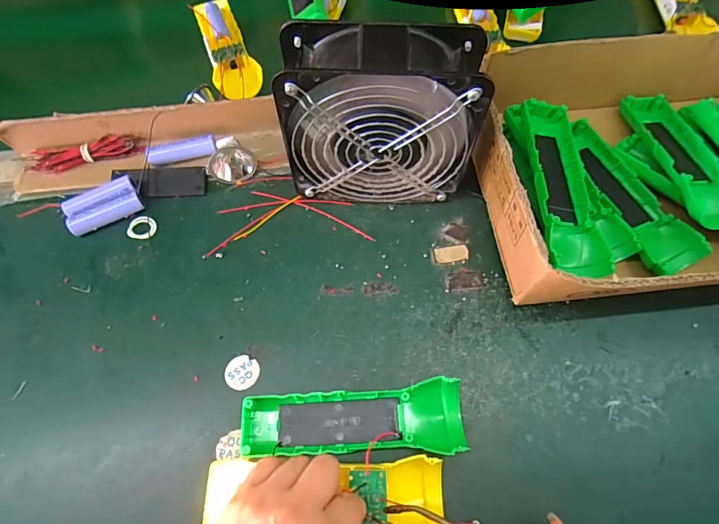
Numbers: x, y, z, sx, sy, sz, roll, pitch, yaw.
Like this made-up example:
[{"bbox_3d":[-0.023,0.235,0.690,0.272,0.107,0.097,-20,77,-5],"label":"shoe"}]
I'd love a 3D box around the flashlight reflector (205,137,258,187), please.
[{"bbox_3d":[-0.125,-0.096,0.407,0.038,0.031,0.045,36,72,16],"label":"flashlight reflector"}]

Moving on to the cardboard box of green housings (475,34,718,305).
[{"bbox_3d":[0.306,-0.091,0.364,0.386,0.089,0.227,-8,66,-1],"label":"cardboard box of green housings"}]

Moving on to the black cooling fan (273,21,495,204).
[{"bbox_3d":[0.018,-0.112,0.348,0.145,0.148,0.063,1,66,3],"label":"black cooling fan"}]

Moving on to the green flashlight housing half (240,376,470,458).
[{"bbox_3d":[-0.004,0.119,0.315,0.161,0.023,0.046,-4,67,2],"label":"green flashlight housing half"}]

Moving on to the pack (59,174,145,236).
[{"bbox_3d":[-0.241,-0.053,0.395,0.065,0.017,0.033,-29,68,-10],"label":"pack"}]

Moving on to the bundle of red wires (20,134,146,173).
[{"bbox_3d":[-0.270,-0.106,0.416,0.107,0.019,0.021,-11,66,-3],"label":"bundle of red wires"}]

